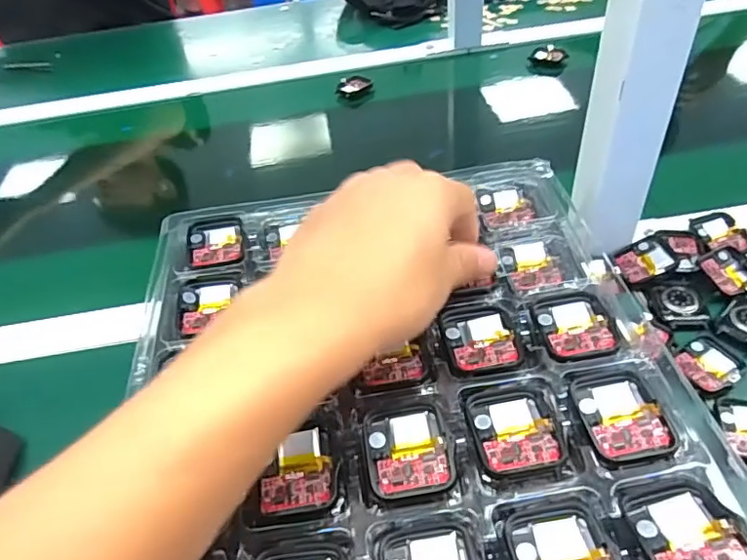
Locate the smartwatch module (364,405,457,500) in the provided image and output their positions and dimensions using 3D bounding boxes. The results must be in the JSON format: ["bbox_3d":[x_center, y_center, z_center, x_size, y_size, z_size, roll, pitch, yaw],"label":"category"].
[{"bbox_3d":[0.015,0.074,0.242,0.036,0.006,0.040,-10,45,-2],"label":"smartwatch module"}]

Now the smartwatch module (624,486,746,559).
[{"bbox_3d":[0.118,0.095,0.205,0.036,0.011,0.038,-5,45,3],"label":"smartwatch module"}]

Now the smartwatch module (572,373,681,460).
[{"bbox_3d":[0.110,0.060,0.247,0.034,0.005,0.041,-10,45,-2],"label":"smartwatch module"}]

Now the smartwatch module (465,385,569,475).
[{"bbox_3d":[0.063,0.065,0.245,0.037,0.005,0.042,-8,45,0],"label":"smartwatch module"}]

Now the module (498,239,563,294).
[{"bbox_3d":[0.096,-0.008,0.333,0.033,0.008,0.041,-10,45,-2],"label":"module"}]

